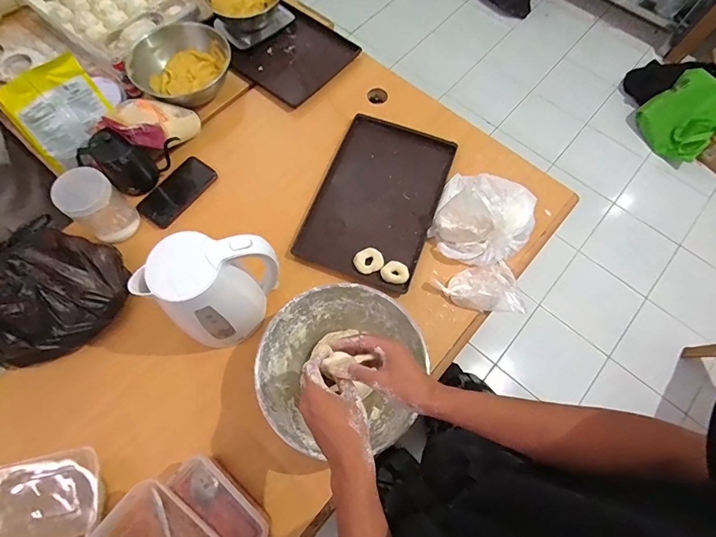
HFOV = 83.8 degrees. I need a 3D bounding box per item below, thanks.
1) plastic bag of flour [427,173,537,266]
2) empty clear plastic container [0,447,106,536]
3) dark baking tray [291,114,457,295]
[{"bbox_3d":[0.255,-0.114,0.775,0.185,0.099,0.197,22,69,7],"label":"plastic bag of flour"},{"bbox_3d":[-0.482,0.366,0.595,0.191,0.053,0.154,-13,69,-7],"label":"empty clear plastic container"},{"bbox_3d":[0.042,-0.153,0.840,0.244,0.030,0.370,20,69,6],"label":"dark baking tray"}]

